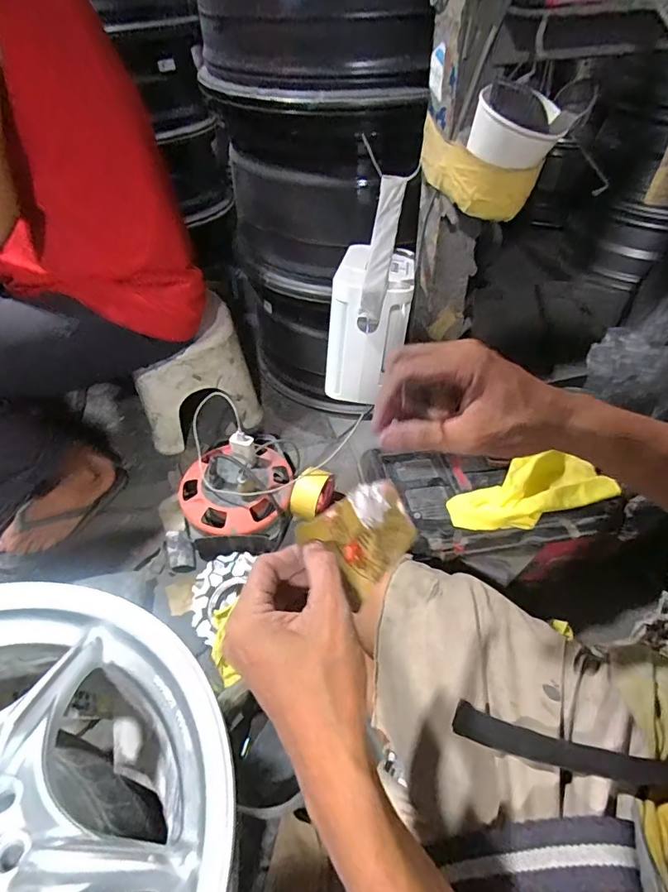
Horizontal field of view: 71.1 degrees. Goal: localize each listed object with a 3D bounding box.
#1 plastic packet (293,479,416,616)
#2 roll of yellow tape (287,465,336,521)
[{"bbox_3d":[0.024,0.069,0.365,0.100,0.010,0.068,-32,90,-44],"label":"plastic packet"},{"bbox_3d":[-0.040,0.083,0.861,0.047,0.100,0.100,23,53,21],"label":"roll of yellow tape"}]

